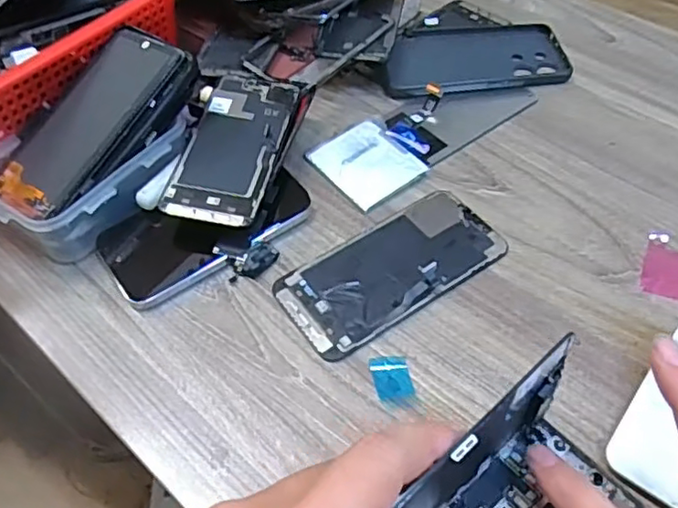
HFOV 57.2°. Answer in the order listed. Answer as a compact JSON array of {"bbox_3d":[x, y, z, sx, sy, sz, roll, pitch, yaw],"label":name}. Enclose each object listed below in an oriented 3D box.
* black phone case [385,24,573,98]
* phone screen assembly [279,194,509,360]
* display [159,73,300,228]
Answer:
[{"bbox_3d":[0.121,-0.183,0.572,0.165,0.009,0.091,-8,52,-4],"label":"black phone case"},{"bbox_3d":[0.038,0.008,0.425,0.155,0.009,0.079,-29,57,-19],"label":"phone screen assembly"},{"bbox_3d":[-0.075,-0.082,0.457,0.065,0.005,0.142,11,57,6],"label":"display"}]

